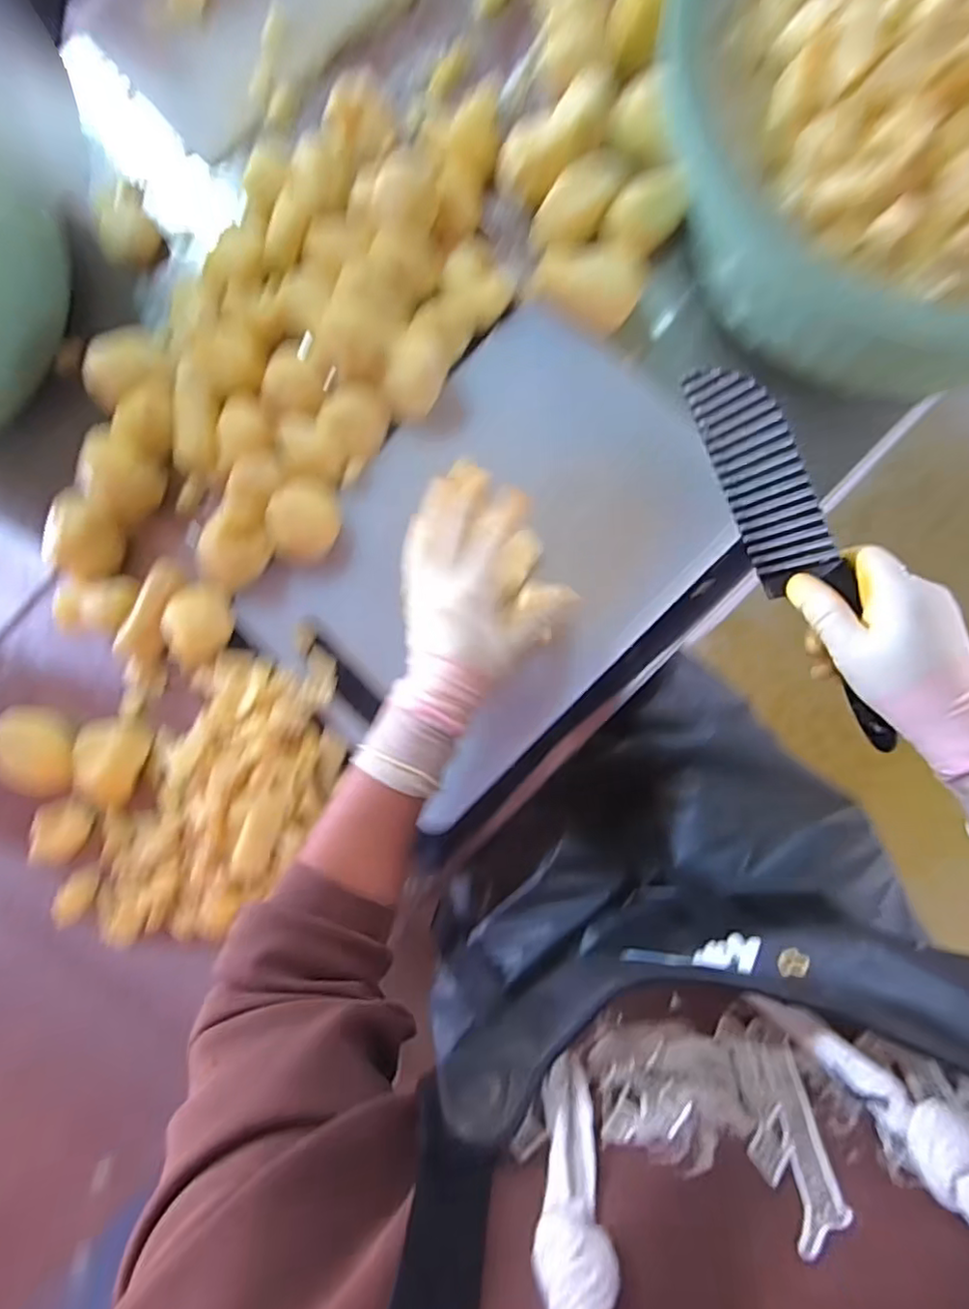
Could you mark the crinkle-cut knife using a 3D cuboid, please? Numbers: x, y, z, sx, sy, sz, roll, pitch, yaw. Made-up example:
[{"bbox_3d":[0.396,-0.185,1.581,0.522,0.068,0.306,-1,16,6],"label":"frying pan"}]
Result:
[{"bbox_3d":[0.200,-0.061,0.374,0.020,0.057,0.259,-33,94,-31],"label":"crinkle-cut knife"}]

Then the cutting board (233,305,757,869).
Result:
[{"bbox_3d":[0.011,-0.067,0.492,0.378,0.031,0.284,-44,86,6],"label":"cutting board"}]

